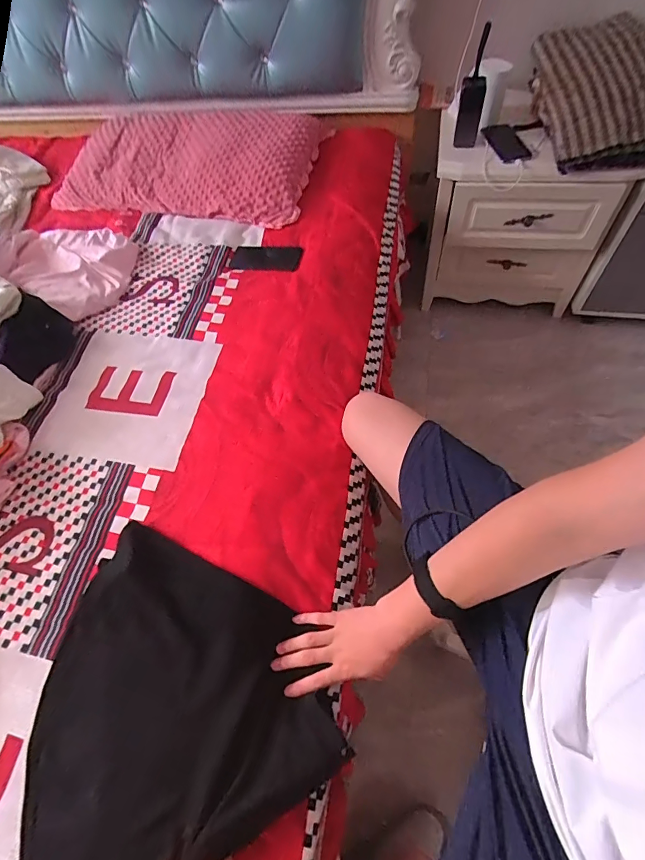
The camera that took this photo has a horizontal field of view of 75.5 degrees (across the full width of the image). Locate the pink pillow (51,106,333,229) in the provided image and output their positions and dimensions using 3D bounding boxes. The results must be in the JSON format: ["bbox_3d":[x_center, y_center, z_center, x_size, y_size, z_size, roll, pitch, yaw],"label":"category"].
[{"bbox_3d":[-0.365,-0.737,1.118,0.681,0.103,0.365,11,61,12],"label":"pink pillow"}]

